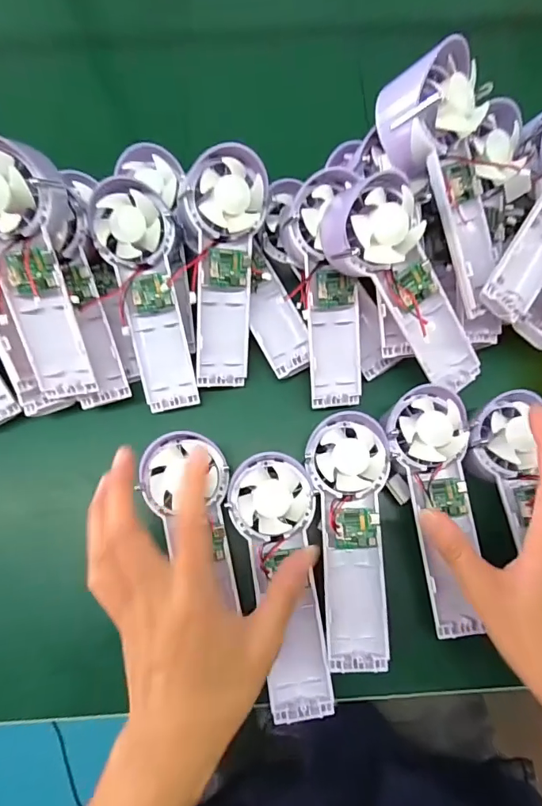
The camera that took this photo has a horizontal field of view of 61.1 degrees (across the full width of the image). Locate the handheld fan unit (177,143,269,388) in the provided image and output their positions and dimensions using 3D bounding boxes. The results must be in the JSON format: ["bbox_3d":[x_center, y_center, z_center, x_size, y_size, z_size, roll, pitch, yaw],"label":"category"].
[{"bbox_3d":[-0.038,-0.100,0.357,0.059,0.033,0.173,3,110,1],"label":"handheld fan unit"}]

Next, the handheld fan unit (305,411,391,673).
[{"bbox_3d":[0.060,0.096,0.336,0.056,0.043,0.176,-3,76,-1],"label":"handheld fan unit"}]

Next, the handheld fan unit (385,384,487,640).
[{"bbox_3d":[0.123,0.074,0.334,0.057,0.021,0.174,-4,80,-1],"label":"handheld fan unit"}]

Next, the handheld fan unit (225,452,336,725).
[{"bbox_3d":[0.009,0.124,0.321,0.059,0.025,0.175,-9,79,-2],"label":"handheld fan unit"}]

